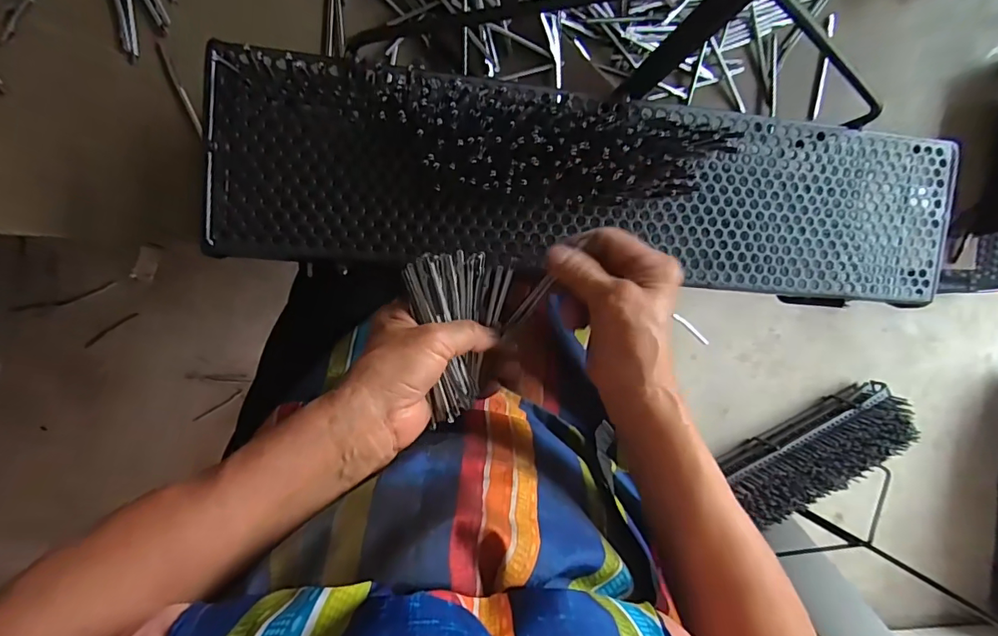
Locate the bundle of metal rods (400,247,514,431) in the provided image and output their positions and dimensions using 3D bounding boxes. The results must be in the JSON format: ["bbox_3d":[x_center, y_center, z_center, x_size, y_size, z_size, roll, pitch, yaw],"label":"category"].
[{"bbox_3d":[-0.023,0.010,0.346,0.069,0.028,0.111,-10,96,-8],"label":"bundle of metal rods"}]

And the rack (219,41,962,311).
[{"bbox_3d":[0.093,-0.100,0.389,0.596,0.017,0.141,4,94,-9],"label":"rack"}]

